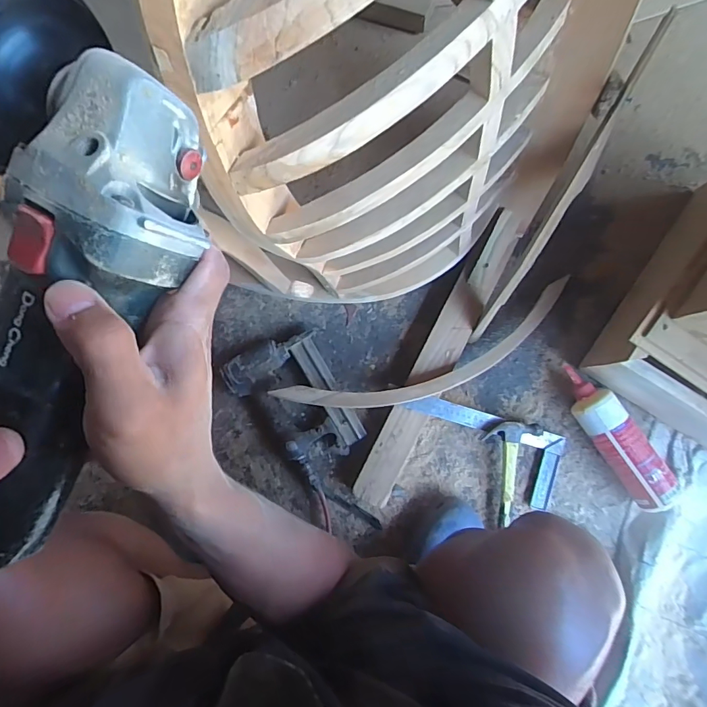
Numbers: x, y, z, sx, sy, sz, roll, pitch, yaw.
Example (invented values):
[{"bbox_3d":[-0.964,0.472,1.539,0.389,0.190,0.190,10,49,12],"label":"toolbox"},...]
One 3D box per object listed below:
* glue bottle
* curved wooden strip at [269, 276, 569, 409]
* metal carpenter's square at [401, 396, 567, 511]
[{"bbox_3d":[0.405,0.122,0.684,0.068,0.055,0.243,-30,83,1],"label":"glue bottle"},{"bbox_3d":[0.125,0.016,0.714,0.486,0.062,0.093,-20,70,-6],"label":"curved wooden strip"},{"bbox_3d":[0.204,0.153,0.731,0.261,0.028,0.117,19,90,1],"label":"metal carpenter's square"}]

